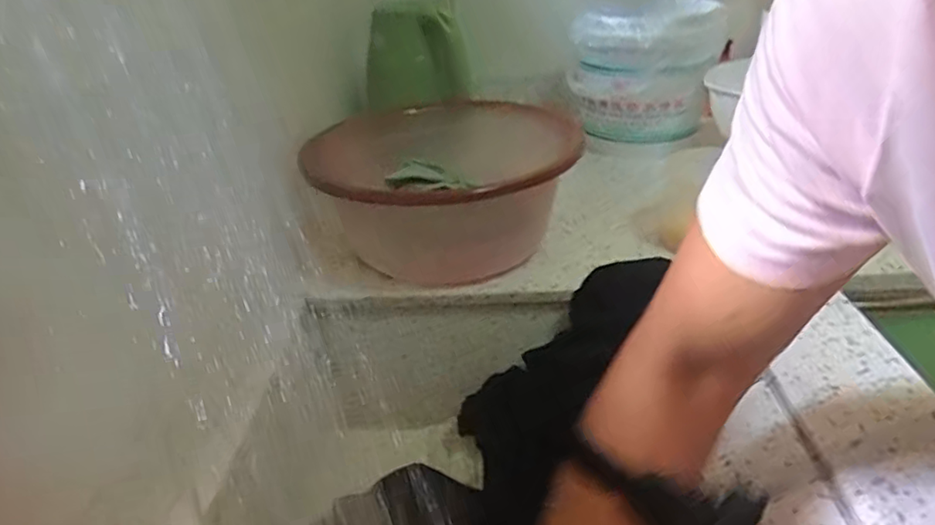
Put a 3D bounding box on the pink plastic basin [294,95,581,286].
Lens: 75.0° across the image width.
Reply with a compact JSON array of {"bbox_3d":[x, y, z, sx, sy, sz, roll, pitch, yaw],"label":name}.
[{"bbox_3d":[-0.041,-0.092,0.732,0.274,0.130,0.323,-6,28,-2],"label":"pink plastic basin"}]

